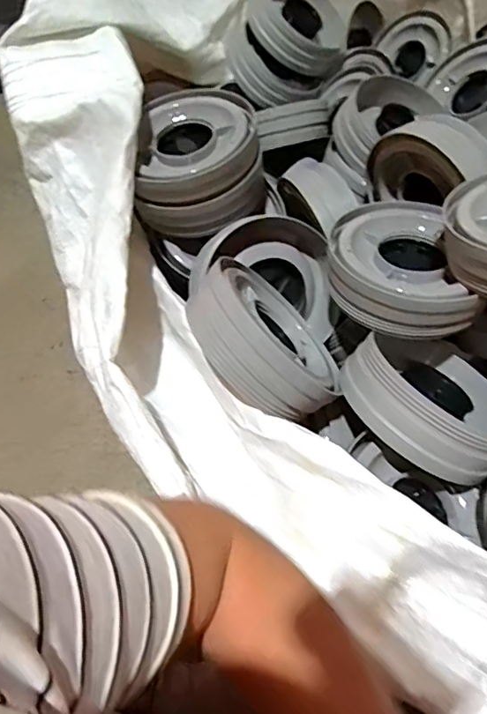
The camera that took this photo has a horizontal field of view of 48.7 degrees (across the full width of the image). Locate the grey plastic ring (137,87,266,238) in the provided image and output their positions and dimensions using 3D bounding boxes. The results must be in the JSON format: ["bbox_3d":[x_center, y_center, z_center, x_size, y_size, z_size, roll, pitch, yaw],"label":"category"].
[{"bbox_3d":[-0.057,-0.228,0.620,0.153,0.080,0.172,-9,63,6],"label":"grey plastic ring"}]

